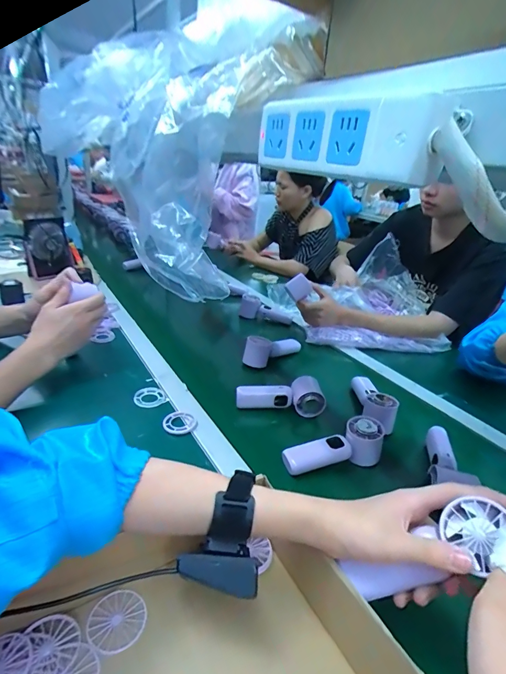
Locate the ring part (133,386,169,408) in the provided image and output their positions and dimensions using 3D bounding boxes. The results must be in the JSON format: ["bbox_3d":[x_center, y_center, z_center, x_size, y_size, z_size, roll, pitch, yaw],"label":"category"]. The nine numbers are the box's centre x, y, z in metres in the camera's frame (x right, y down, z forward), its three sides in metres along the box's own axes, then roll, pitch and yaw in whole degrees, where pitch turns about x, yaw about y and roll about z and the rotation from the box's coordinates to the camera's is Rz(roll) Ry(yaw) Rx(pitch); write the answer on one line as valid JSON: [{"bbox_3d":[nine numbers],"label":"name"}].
[{"bbox_3d":[-0.185,0.106,0.654,0.053,0.006,0.052,-9,30,-28],"label":"ring part"}]

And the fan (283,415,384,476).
[{"bbox_3d":[0.121,0.169,0.548,0.158,0.050,0.055,-14,30,-12],"label":"fan"}]

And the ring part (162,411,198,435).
[{"bbox_3d":[-0.118,0.138,0.593,0.054,0.009,0.047,3,26,-6],"label":"ring part"}]

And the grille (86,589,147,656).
[{"bbox_3d":[-0.122,0.255,0.330,0.047,0.004,0.050,5,26,-2],"label":"grille"}]

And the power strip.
[{"bbox_3d":[0.057,-0.149,0.275,0.020,0.050,0.172,-11,31,-31],"label":"power strip"}]

